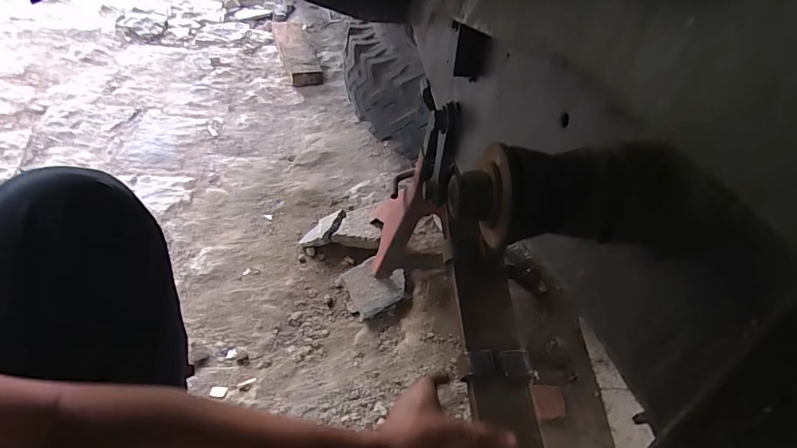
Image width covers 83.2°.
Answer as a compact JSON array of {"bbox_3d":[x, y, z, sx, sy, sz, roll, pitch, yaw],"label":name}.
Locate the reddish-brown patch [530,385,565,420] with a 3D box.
[{"bbox_3d":[0.240,0.286,0.721,0.046,0.020,0.050,2,47,-2],"label":"reddish-brown patch"}]

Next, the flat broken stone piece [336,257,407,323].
[{"bbox_3d":[-0.046,0.116,0.858,0.113,0.041,0.106,-21,52,-22],"label":"flat broken stone piece"}]

